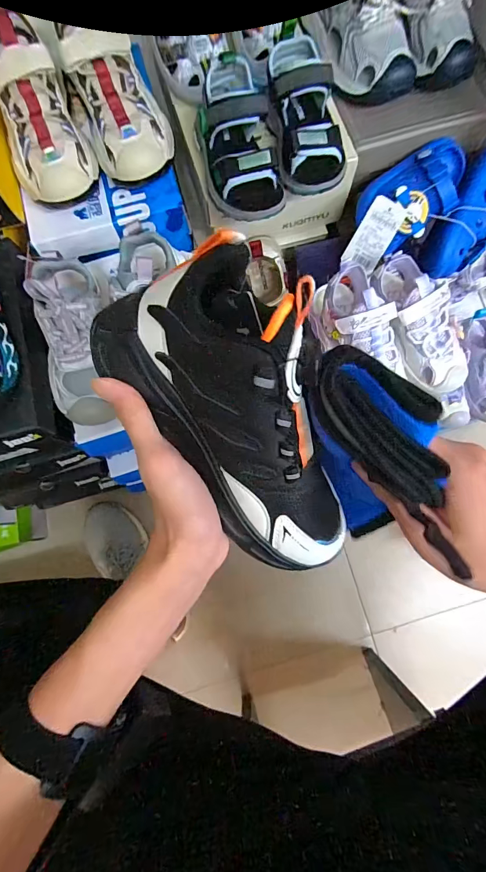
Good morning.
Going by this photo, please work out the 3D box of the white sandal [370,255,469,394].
[{"bbox_3d":[0.218,-0.148,0.478,0.074,0.074,0.192,-18,80,-3],"label":"white sandal"}]

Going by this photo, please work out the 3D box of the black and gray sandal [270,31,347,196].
[{"bbox_3d":[0.082,-0.375,0.454,0.086,0.057,0.167,-7,79,-1],"label":"black and gray sandal"}]

